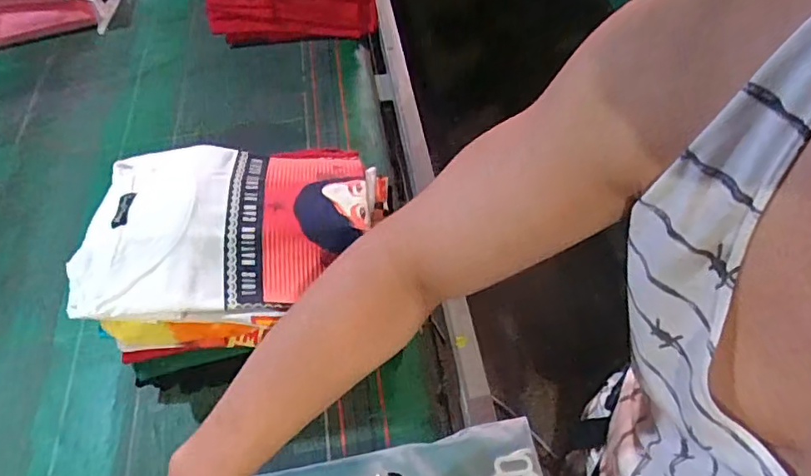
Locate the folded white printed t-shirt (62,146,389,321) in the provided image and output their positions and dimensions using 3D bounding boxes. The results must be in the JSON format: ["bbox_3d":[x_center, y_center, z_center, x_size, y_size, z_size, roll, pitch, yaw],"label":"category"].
[{"bbox_3d":[-0.174,-0.018,0.586,0.307,0.048,0.204,-3,52,-8],"label":"folded white printed t-shirt"}]

